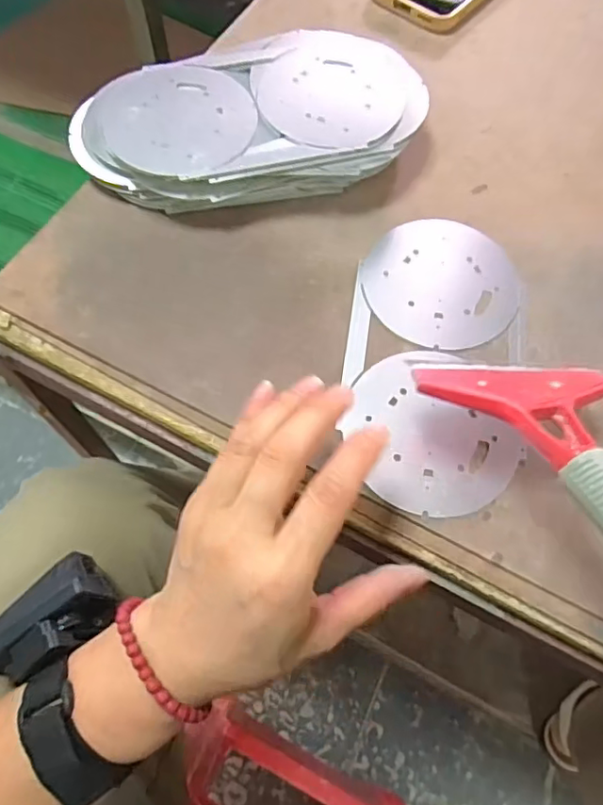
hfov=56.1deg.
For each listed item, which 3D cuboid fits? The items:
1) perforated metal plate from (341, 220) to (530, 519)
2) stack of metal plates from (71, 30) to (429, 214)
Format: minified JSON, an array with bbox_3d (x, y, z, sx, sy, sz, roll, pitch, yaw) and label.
[{"bbox_3d":[0.078,-0.029,0.330,0.101,0.008,0.187,9,65,4],"label":"perforated metal plate"},{"bbox_3d":[-0.034,-0.185,0.380,0.230,0.038,0.131,-12,65,-5],"label":"stack of metal plates"}]

